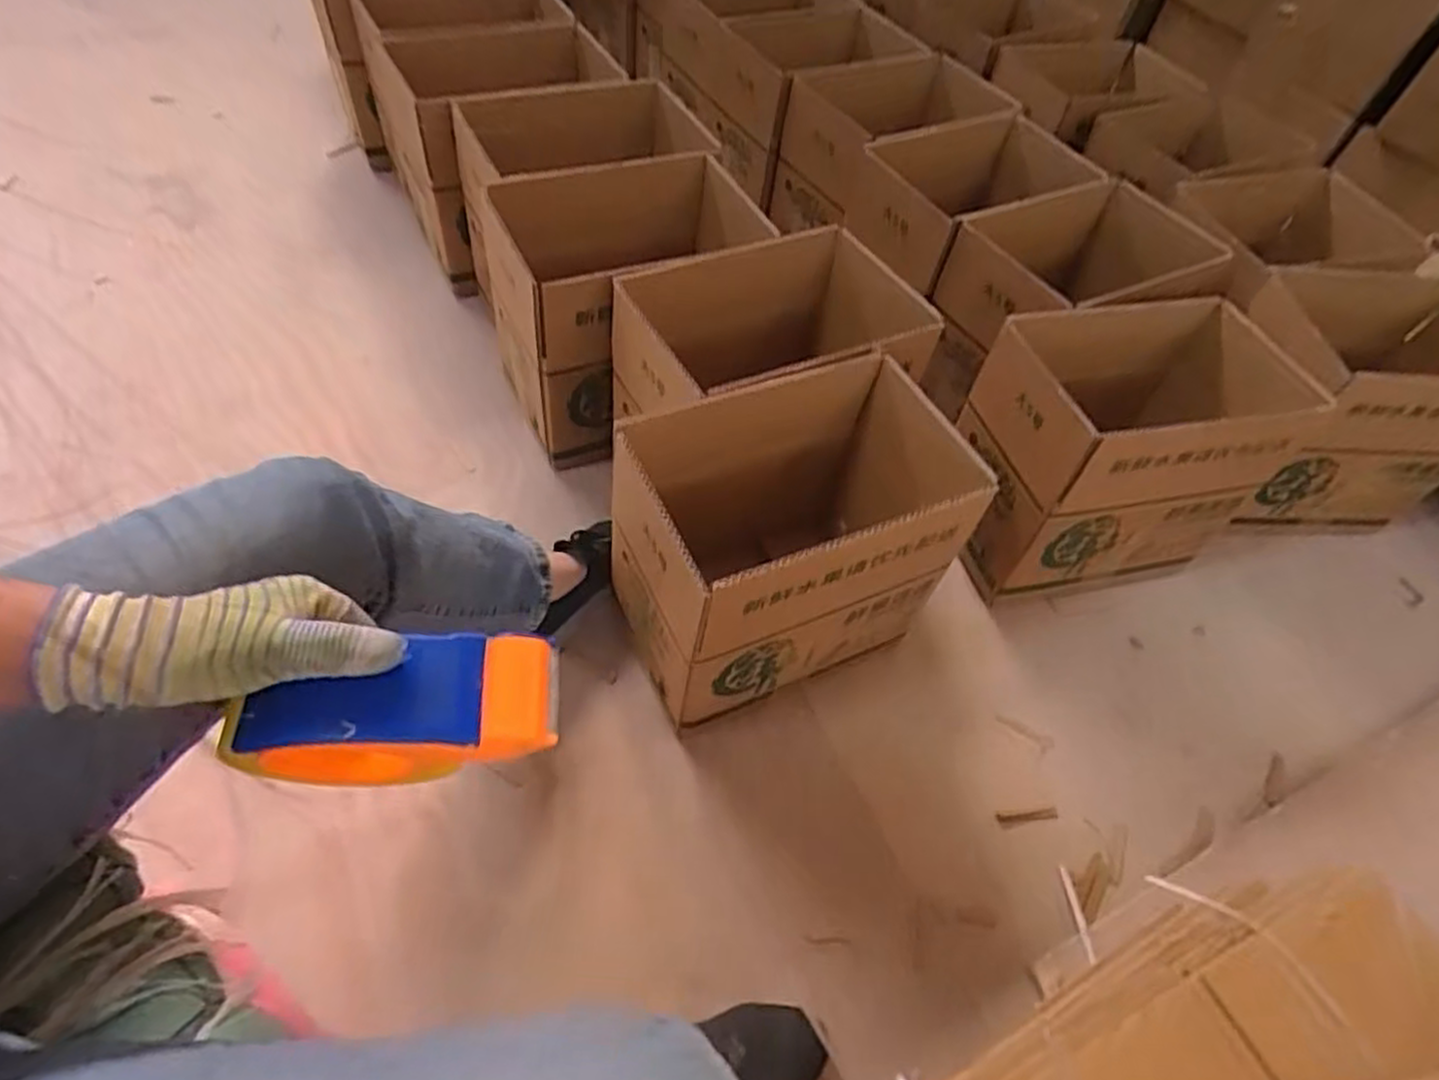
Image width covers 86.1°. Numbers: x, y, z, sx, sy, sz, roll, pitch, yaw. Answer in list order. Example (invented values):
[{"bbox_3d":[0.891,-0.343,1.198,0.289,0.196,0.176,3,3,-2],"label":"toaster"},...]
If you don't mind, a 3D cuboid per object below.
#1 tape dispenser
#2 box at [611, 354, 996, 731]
[{"bbox_3d":[-0.171,0.101,0.423,0.163,0.096,0.056,-3,51,-8],"label":"tape dispenser"},{"bbox_3d":[0.061,0.002,0.813,0.304,0.272,0.211,-16,58,-19],"label":"box"}]

